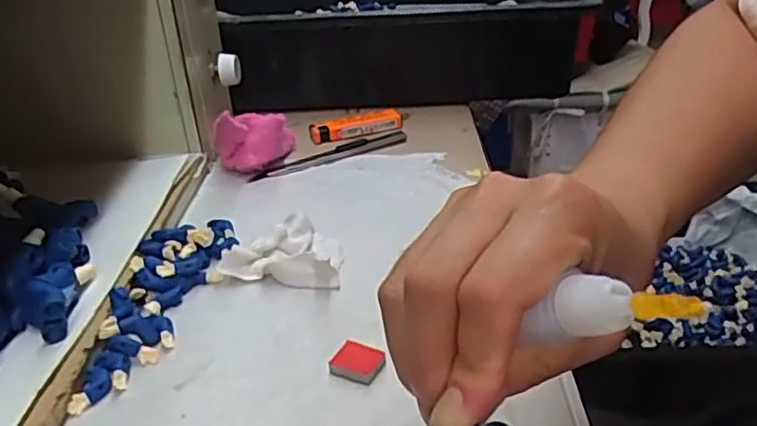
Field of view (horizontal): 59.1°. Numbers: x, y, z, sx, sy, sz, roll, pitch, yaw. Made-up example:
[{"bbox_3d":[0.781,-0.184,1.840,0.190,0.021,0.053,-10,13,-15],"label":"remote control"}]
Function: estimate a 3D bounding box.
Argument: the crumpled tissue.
[{"bbox_3d":[-0.052,0.022,0.402,0.068,0.019,0.052,4,29,14],"label":"crumpled tissue"}]

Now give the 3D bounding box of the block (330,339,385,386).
[{"bbox_3d":[-0.010,0.071,0.320,0.023,0.005,0.019,12,32,27],"label":"block"}]

